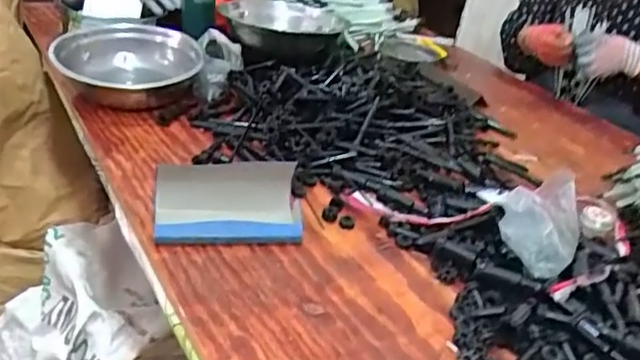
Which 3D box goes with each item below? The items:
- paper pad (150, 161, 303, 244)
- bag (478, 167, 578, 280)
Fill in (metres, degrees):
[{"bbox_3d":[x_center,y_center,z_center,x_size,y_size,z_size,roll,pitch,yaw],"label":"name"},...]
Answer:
[{"bbox_3d":[-0.103,0.024,0.691,0.164,0.054,0.090,3,31,-10],"label":"paper pad"},{"bbox_3d":[0.232,0.045,0.675,0.086,0.085,0.109,-13,37,-28],"label":"bag"}]

